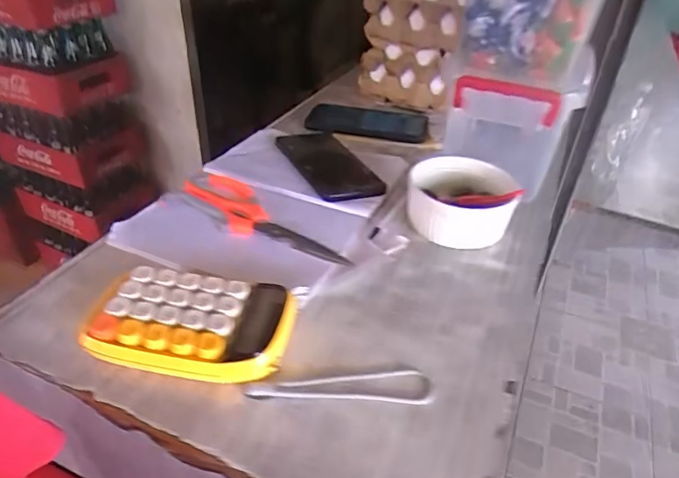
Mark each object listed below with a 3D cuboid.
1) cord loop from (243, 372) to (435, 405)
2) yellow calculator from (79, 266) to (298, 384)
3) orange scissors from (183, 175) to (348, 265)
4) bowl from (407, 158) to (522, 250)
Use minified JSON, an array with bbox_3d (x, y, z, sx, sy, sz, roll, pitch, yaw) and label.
[{"bbox_3d":[0.001,0.101,0.351,0.129,0.004,0.026,4,41,-4],"label":"cord loop"},{"bbox_3d":[-0.105,0.060,0.369,0.139,0.023,0.080,8,35,5],"label":"yellow calculator"},{"bbox_3d":[-0.084,-0.022,0.493,0.203,0.025,0.061,31,43,33],"label":"orange scissors"},{"bbox_3d":[0.127,-0.041,0.527,0.106,0.049,0.115,3,35,-2],"label":"bowl"}]

